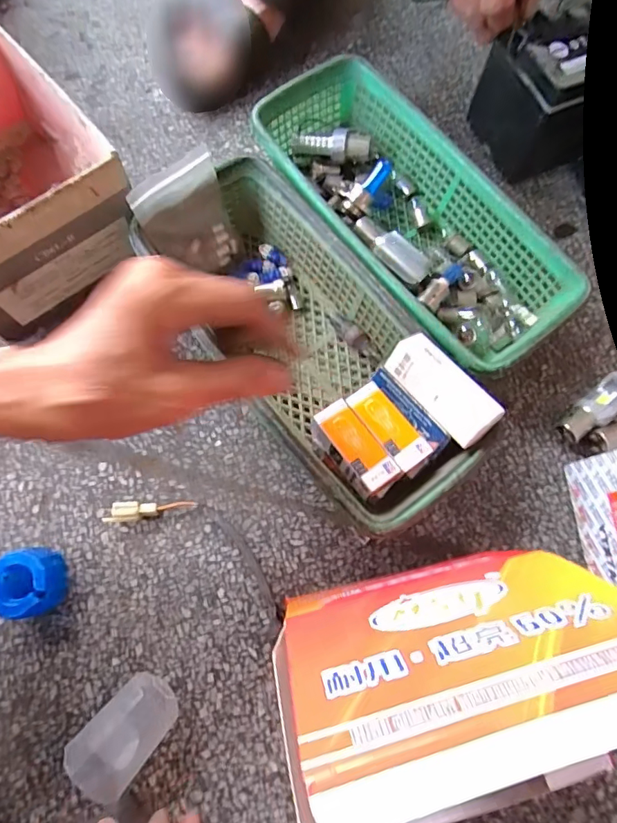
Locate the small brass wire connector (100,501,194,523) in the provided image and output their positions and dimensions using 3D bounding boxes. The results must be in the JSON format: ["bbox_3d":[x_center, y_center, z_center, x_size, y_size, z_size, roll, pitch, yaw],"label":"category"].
[{"bbox_3d":[-0.117,0.072,0.355,0.063,0.014,0.014,-7,76,-4],"label":"small brass wire connector"}]

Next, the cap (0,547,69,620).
[{"bbox_3d":[-0.194,0.118,0.328,0.043,0.027,0.043,0,76,-2],"label":"cap"}]

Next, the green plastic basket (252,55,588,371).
[{"bbox_3d":[0.077,-0.157,0.400,0.131,0.076,0.286,-36,80,-10],"label":"green plastic basket"}]

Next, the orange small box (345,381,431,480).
[{"bbox_3d":[0.055,0.014,0.332,0.025,0.026,0.069,-36,80,-10],"label":"orange small box"}]

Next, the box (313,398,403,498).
[{"bbox_3d":[0.031,0.029,0.328,0.030,0.037,0.067,-36,80,-10],"label":"box"}]

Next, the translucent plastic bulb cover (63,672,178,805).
[{"bbox_3d":[-0.116,0.205,0.310,0.043,0.028,0.068,37,77,7],"label":"translucent plastic bulb cover"}]

